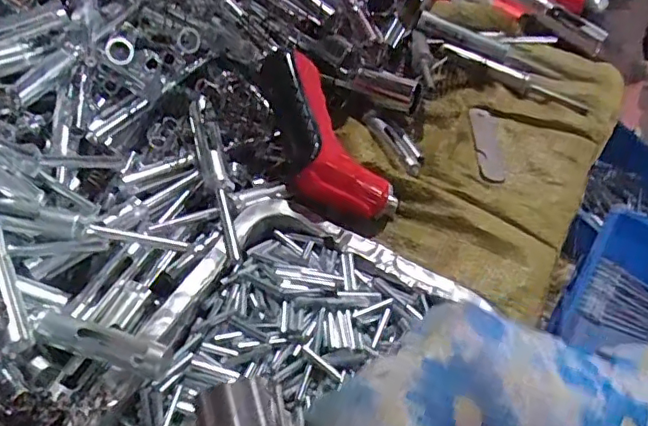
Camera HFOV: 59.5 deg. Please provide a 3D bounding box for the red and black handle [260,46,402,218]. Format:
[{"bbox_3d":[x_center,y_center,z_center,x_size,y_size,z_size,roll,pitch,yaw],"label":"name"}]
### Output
[{"bbox_3d":[-0.005,-0.055,0.400,0.069,0.037,0.138,-26,81,-24],"label":"red and black handle"}]

